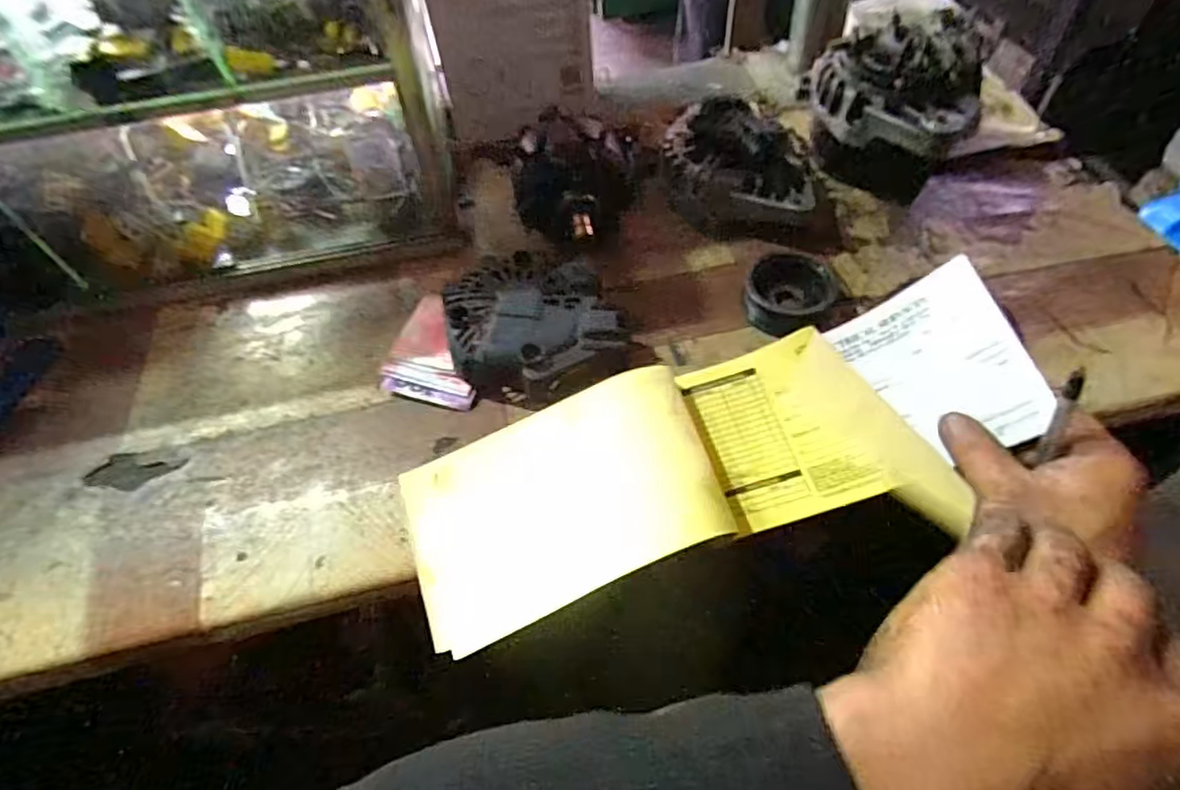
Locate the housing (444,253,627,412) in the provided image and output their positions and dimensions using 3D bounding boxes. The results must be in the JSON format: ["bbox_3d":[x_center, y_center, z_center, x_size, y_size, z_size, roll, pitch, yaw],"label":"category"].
[{"bbox_3d":[-0.039,-0.047,0.428,0.110,0.045,0.116,-2,55,3],"label":"housing"}]

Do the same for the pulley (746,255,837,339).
[{"bbox_3d":[0.143,-0.075,0.447,0.059,0.029,0.056,-2,55,3],"label":"pulley"}]

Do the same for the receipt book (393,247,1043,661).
[{"bbox_3d":[0.064,0.039,0.365,0.376,0.054,0.121,-19,53,-2],"label":"receipt book"}]

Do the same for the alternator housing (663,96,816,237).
[{"bbox_3d":[0.119,-0.194,0.506,0.124,0.065,0.125,9,56,10],"label":"alternator housing"}]

